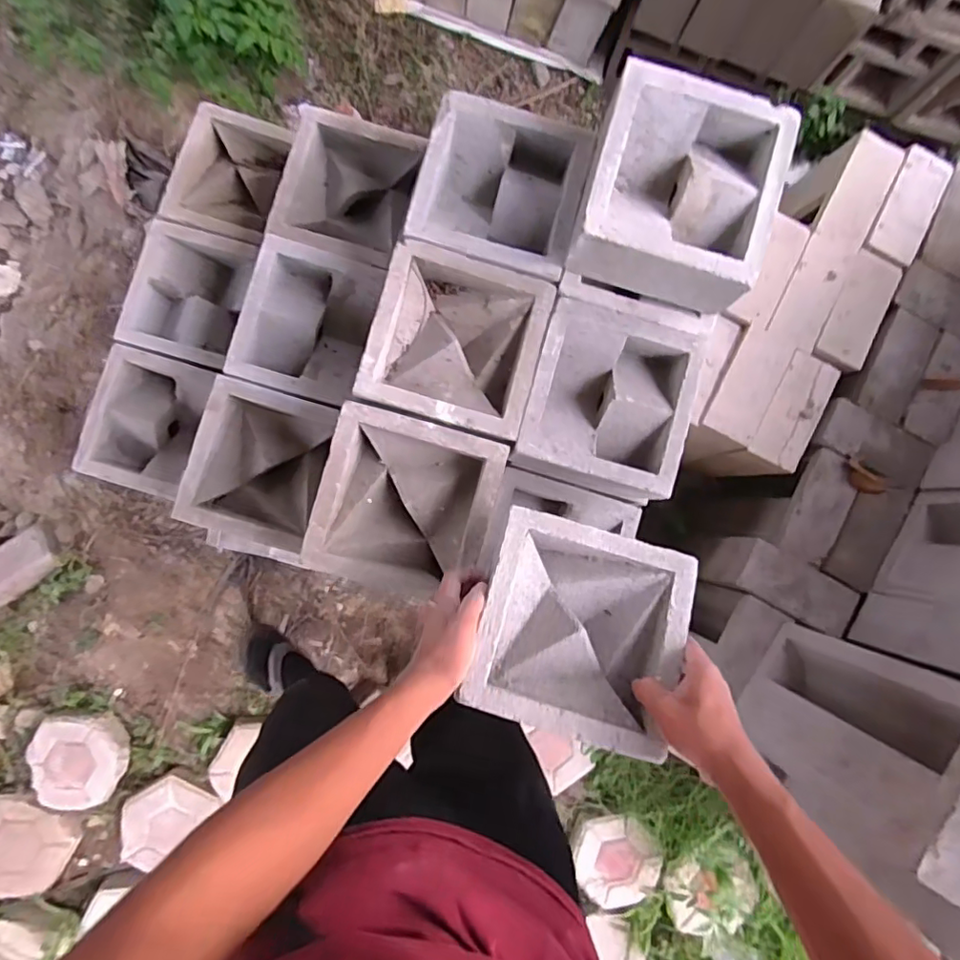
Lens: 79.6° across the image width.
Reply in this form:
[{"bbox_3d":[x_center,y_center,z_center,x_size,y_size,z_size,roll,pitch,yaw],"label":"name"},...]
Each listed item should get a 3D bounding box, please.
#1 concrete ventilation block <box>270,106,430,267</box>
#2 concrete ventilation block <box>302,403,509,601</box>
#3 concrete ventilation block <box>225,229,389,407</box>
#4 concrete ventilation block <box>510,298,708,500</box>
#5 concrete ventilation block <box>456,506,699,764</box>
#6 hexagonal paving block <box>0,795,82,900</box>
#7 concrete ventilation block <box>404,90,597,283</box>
[{"bbox_3d":[-0.190,-0.412,0.832,0.180,0.069,0.203,19,84,0],"label":"concrete ventilation block"},{"bbox_3d":[-0.098,0.030,0.693,0.218,0.072,0.200,16,84,-1],"label":"concrete ventilation block"},{"bbox_3d":[-0.244,-0.217,0.814,0.177,0.074,0.205,18,84,0],"label":"concrete ventilation block"},{"bbox_3d":[0.159,-0.095,0.729,0.196,0.088,0.201,15,84,-1],"label":"concrete ventilation block"},{"bbox_3d":[0.102,0.147,0.581,0.192,0.069,0.196,16,80,3],"label":"concrete ventilation block"},{"bbox_3d":[-0.966,0.769,1.207,0.204,0.040,0.176,26,84,0],"label":"hexagonal paving block"},{"bbox_3d":[0.025,-0.364,0.733,0.201,0.077,0.207,13,80,3],"label":"concrete ventilation block"}]

